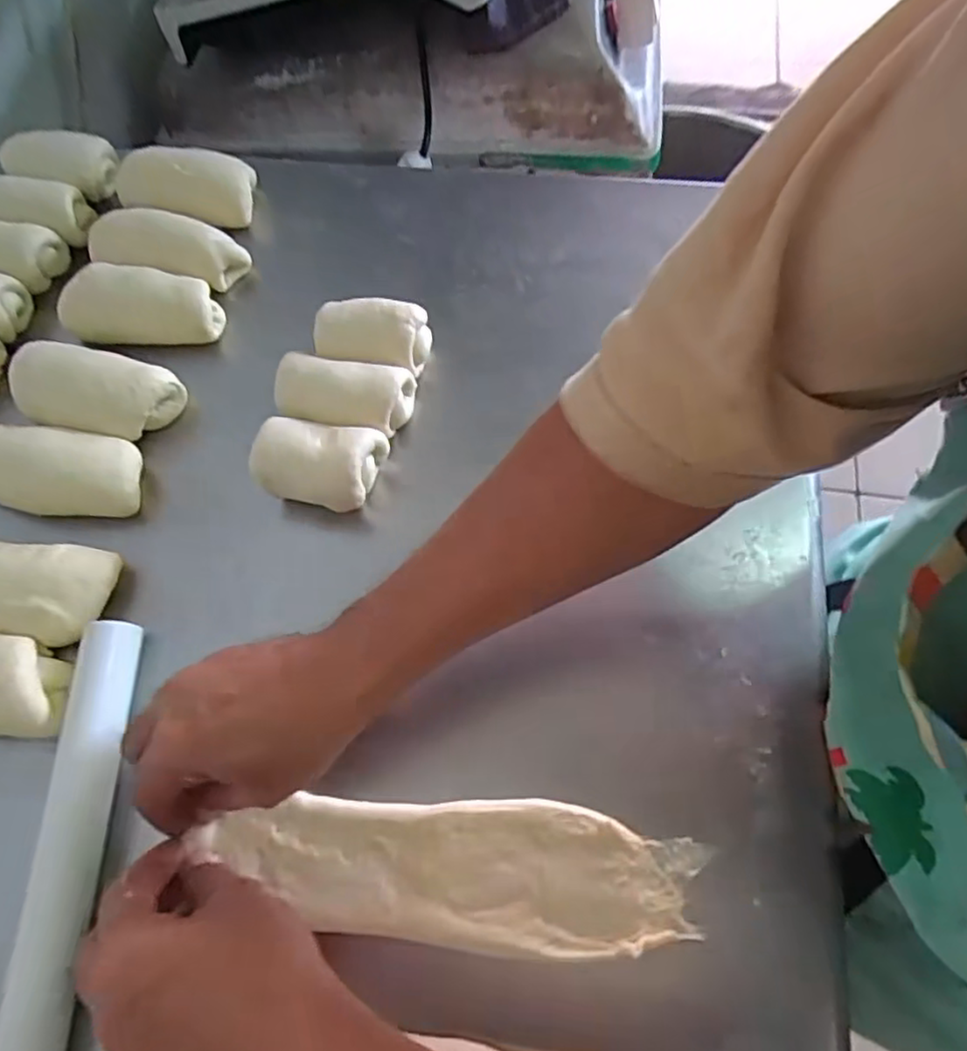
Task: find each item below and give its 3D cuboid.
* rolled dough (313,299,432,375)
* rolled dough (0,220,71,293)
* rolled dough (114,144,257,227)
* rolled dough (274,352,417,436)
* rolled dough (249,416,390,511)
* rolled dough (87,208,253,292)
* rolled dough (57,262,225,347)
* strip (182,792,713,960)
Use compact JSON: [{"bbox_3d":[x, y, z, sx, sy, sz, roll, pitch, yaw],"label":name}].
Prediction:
[{"bbox_3d":[-0.078,-0.129,0.485,0.076,0.051,0.045,6,66,6],"label":"rolled dough"},{"bbox_3d":[-0.375,-0.208,0.530,0.087,0.050,0.049,2,66,4],"label":"rolled dough"},{"bbox_3d":[-0.243,-0.277,0.555,0.104,0.049,0.058,1,67,3],"label":"rolled dough"},{"bbox_3d":[-0.093,-0.083,0.463,0.085,0.057,0.044,9,68,7],"label":"rolled dough"},{"bbox_3d":[-0.105,-0.037,0.444,0.074,0.058,0.049,6,66,6],"label":"rolled dough"},{"bbox_3d":[-0.244,-0.216,0.526,0.115,0.039,0.053,10,68,7],"label":"rolled dough"},{"bbox_3d":[-0.252,-0.164,0.508,0.110,0.052,0.053,0,67,3],"label":"rolled dough"},{"bbox_3d":[-0.020,0.178,0.355,0.253,0.011,0.068,4,66,4],"label":"strip"}]

